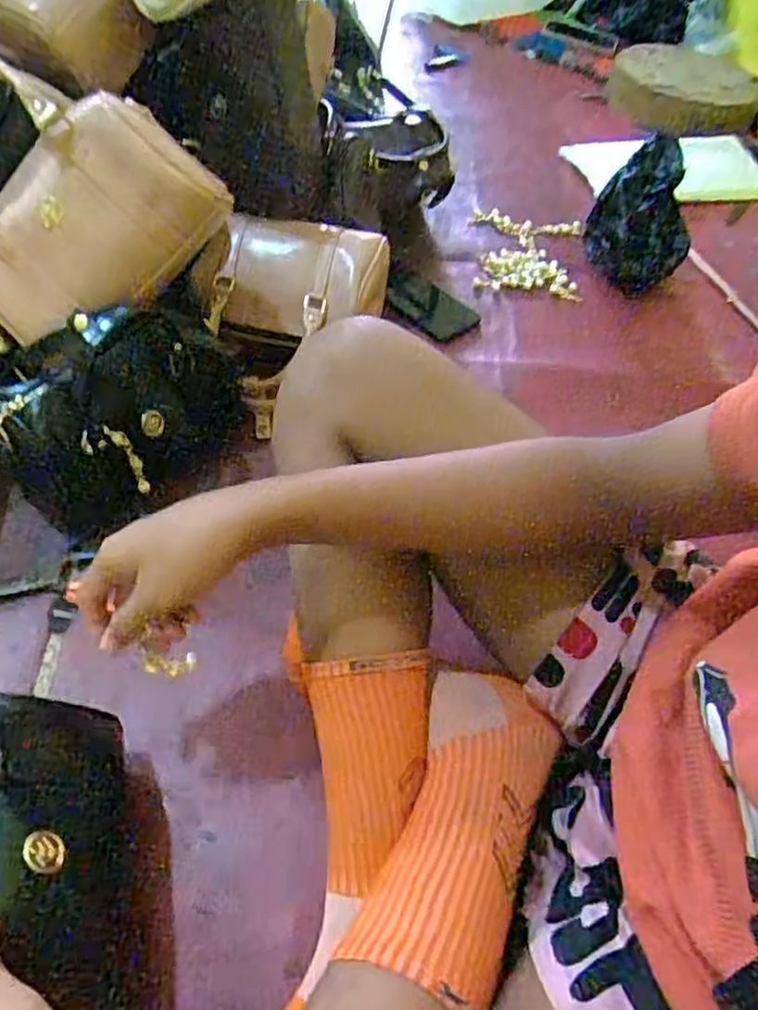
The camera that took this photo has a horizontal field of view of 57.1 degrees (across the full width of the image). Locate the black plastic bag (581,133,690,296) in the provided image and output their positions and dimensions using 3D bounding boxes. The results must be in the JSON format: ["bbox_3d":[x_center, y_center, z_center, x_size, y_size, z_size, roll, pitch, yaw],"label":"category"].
[{"bbox_3d":[0.375,-0.414,0.992,0.115,0.149,0.146,-26,58,-23],"label":"black plastic bag"}]

